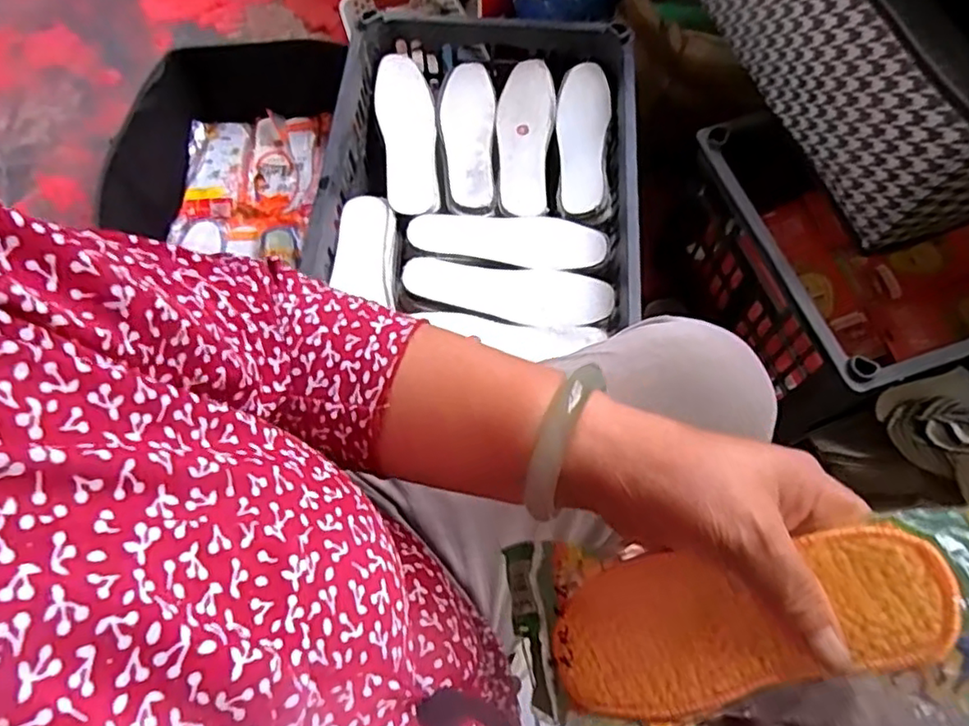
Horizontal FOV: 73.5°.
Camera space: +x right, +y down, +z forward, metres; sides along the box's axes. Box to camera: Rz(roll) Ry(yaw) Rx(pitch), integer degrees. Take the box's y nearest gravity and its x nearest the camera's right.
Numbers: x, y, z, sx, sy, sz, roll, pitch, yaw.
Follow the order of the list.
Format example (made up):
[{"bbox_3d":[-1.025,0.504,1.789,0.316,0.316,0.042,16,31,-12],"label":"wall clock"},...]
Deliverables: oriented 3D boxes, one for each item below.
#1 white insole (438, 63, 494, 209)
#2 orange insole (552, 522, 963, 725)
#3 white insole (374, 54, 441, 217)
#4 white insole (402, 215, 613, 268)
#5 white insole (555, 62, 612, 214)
[{"bbox_3d":[-0.021,-0.284,0.796,0.064,0.010,0.212,-4,65,0],"label":"white insole"},{"bbox_3d":[0.101,0.110,0.274,0.165,0.010,0.062,-27,61,29],"label":"orange insole"},{"bbox_3d":[-0.093,-0.281,0.790,0.069,0.023,0.224,-10,65,-3],"label":"white insole"},{"bbox_3d":[0.025,-0.141,0.735,0.218,0.013,0.068,7,65,5],"label":"white insole"},{"bbox_3d":[0.118,-0.274,0.780,0.061,0.023,0.207,3,65,3],"label":"white insole"}]

